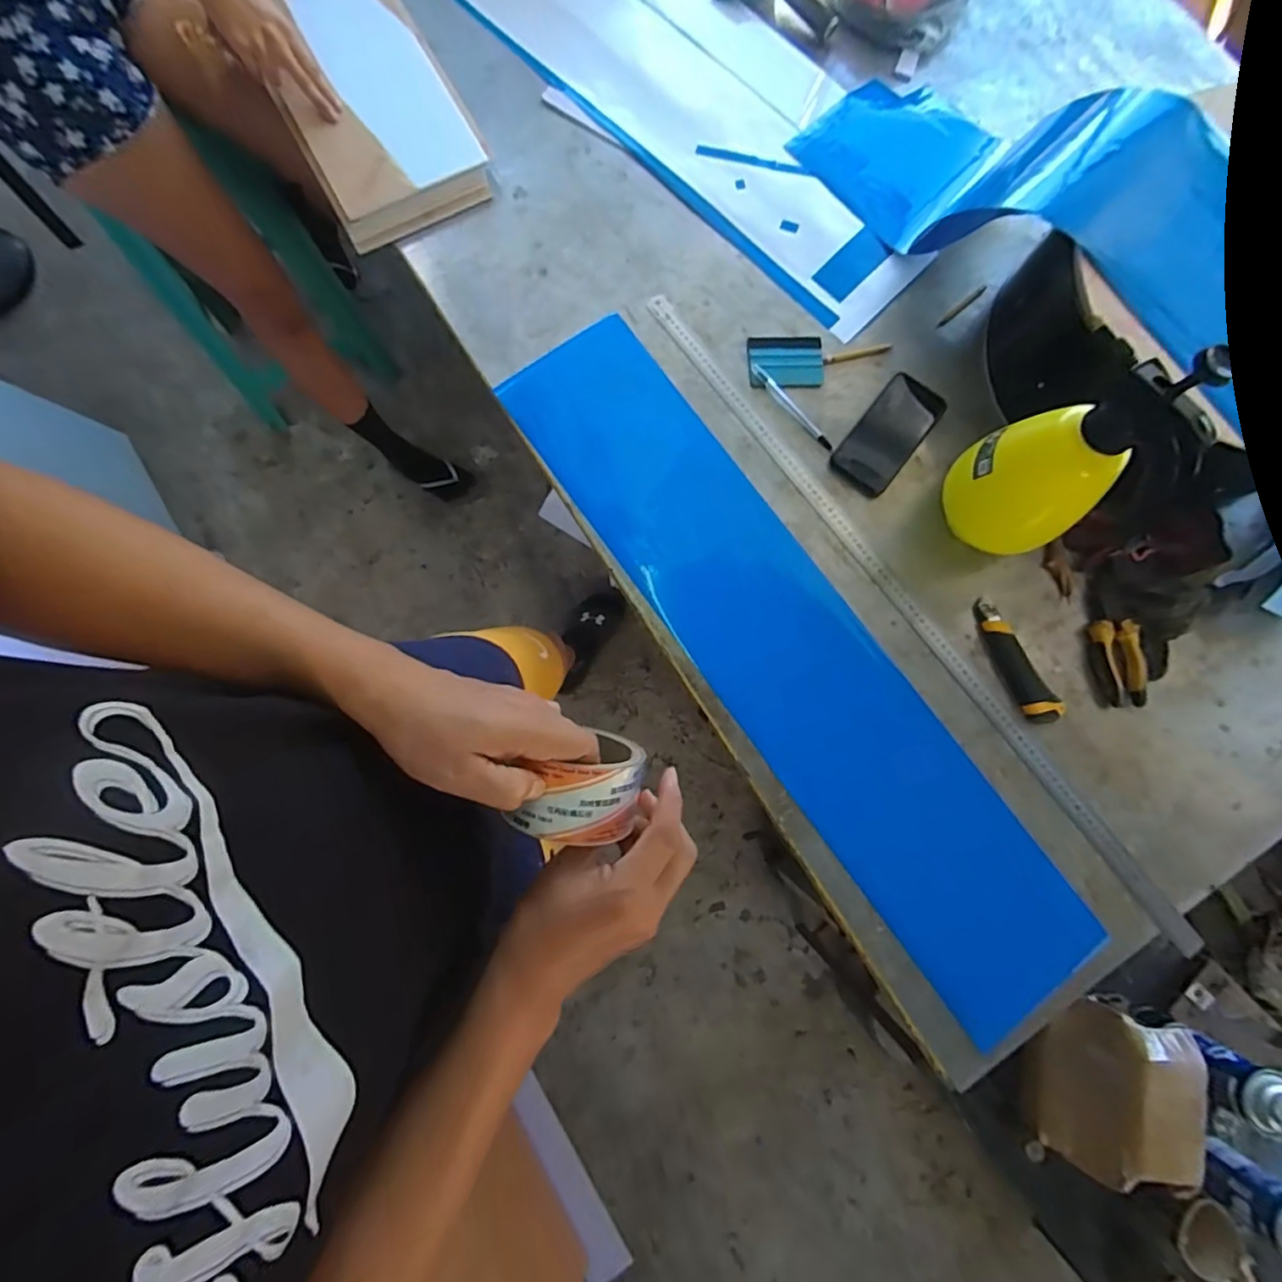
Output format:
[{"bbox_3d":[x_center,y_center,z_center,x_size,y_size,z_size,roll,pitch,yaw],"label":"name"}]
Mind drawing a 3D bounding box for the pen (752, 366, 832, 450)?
[{"bbox_3d":[0.198,-0.308,0.769,0.014,0.007,0.152,-39,82,-7],"label":"pen"}]

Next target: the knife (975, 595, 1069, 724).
[{"bbox_3d":[0.451,0.025,0.707,0.040,0.019,0.161,-25,81,-5],"label":"knife"}]

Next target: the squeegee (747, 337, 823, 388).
[{"bbox_3d":[0.192,-0.372,0.779,0.099,0.004,0.075,0,79,-1],"label":"squeegee"}]

